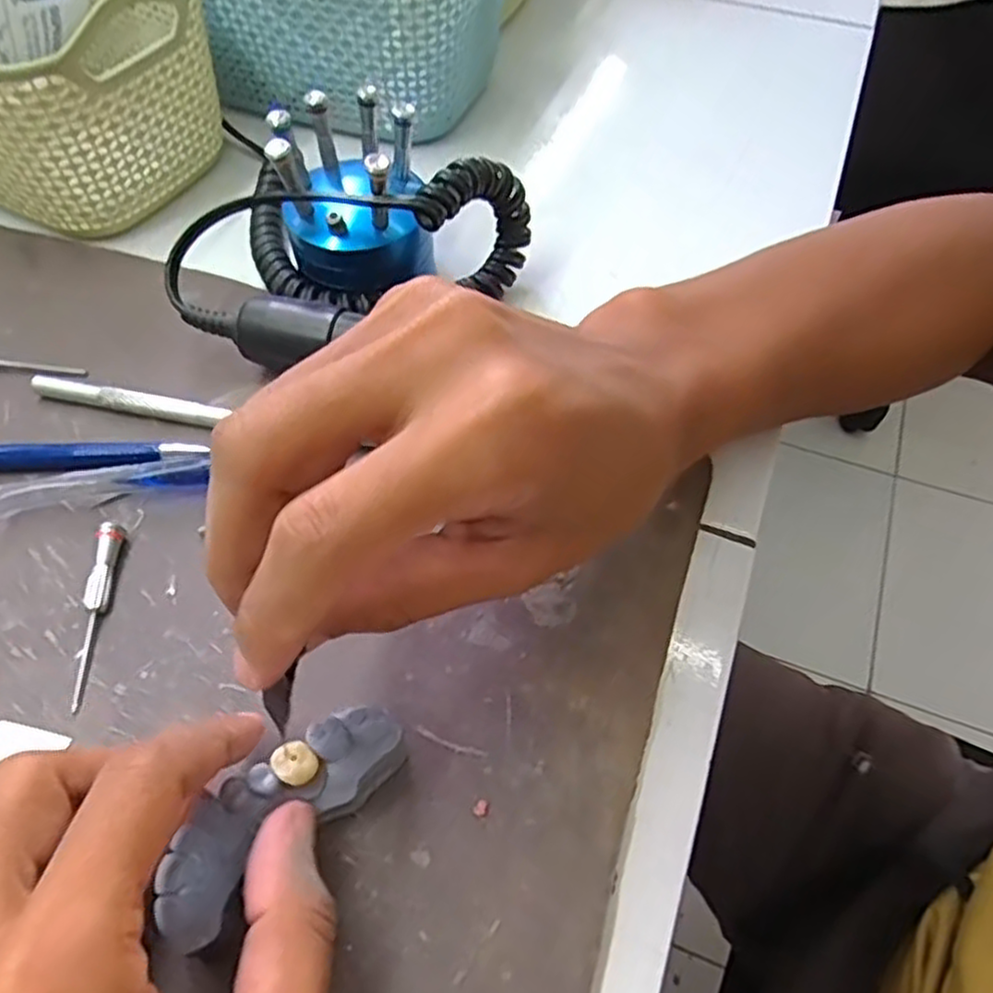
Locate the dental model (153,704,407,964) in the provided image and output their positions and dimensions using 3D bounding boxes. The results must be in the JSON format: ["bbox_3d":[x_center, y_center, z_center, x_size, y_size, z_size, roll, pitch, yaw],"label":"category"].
[{"bbox_3d":[-0.054,0.082,0.187,0.028,0.019,0.067,39,62,22],"label":"dental model"}]

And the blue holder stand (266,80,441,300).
[{"bbox_3d":[-0.056,-0.119,0.293,0.060,0.062,0.057,-3,56,-3],"label":"blue holder stand"}]

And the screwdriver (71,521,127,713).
[{"bbox_3d":[-0.125,0.036,0.227,0.008,0.009,0.059,-2,56,-3],"label":"screwdriver"}]

